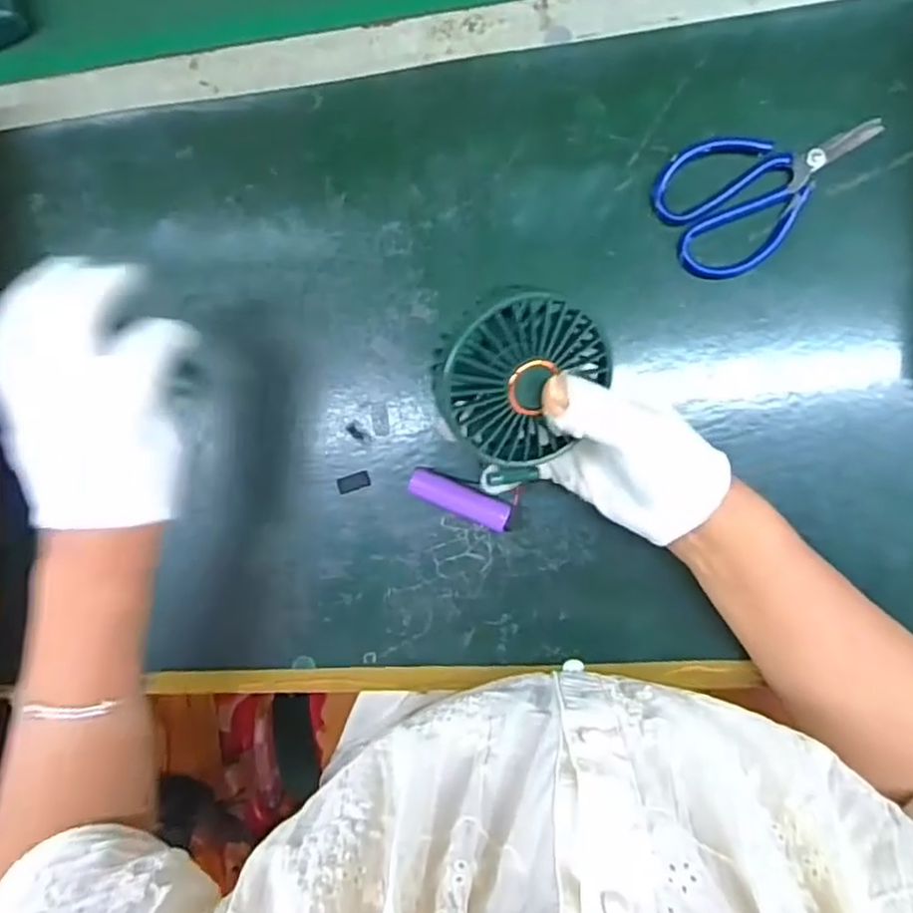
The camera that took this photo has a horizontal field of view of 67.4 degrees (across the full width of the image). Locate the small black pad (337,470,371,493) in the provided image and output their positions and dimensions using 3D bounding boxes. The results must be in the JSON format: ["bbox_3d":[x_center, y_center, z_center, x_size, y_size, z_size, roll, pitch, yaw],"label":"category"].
[{"bbox_3d":[-0.069,0.017,0.455,0.023,0.004,0.010,-17,90,9],"label":"small black pad"}]

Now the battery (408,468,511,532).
[{"bbox_3d":[0.003,0.027,0.439,0.066,0.018,0.017,23,96,7],"label":"battery"}]

